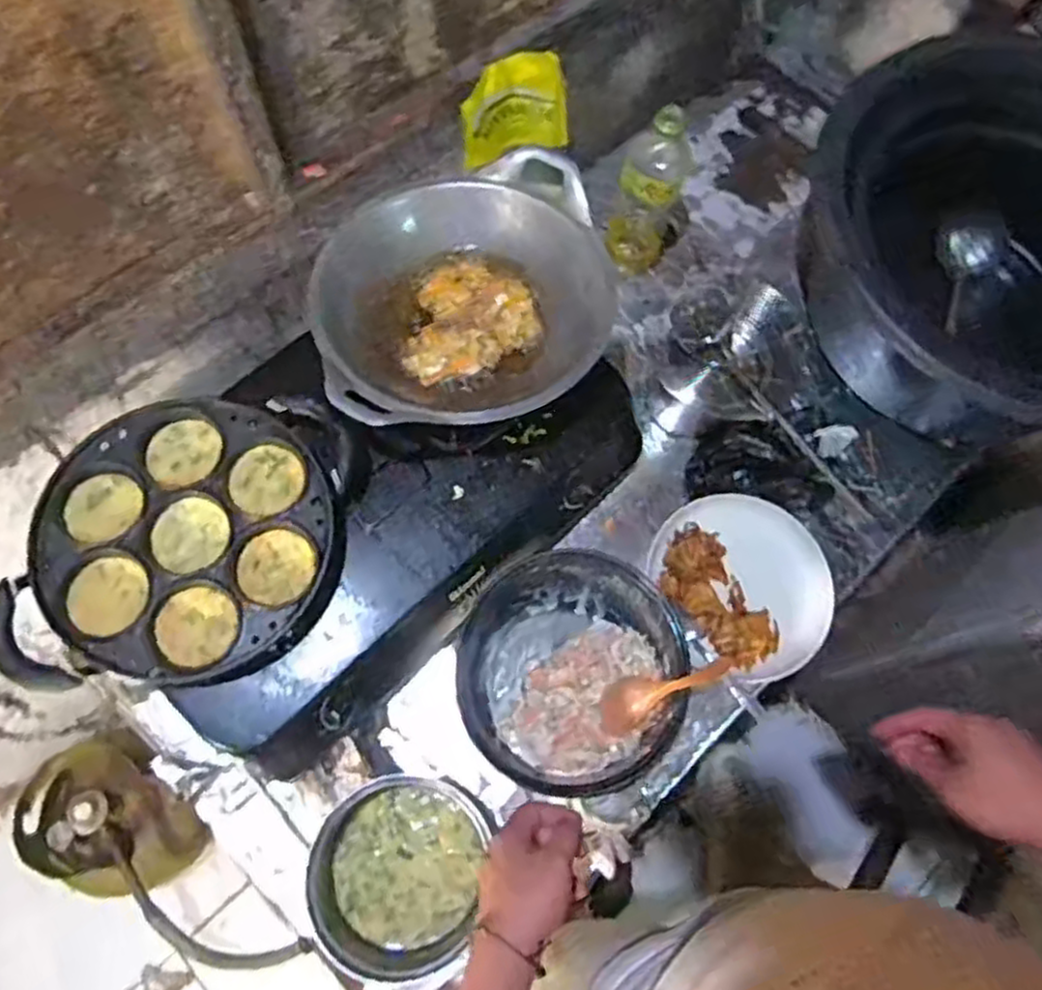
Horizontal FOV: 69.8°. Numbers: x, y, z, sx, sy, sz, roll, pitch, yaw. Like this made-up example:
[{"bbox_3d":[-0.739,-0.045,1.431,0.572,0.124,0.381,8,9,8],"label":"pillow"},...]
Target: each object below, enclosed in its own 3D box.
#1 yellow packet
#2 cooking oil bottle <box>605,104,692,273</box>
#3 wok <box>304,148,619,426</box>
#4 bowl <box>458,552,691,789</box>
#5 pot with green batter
[{"bbox_3d":[-0.006,-0.486,0.944,0.139,0.117,0.032,-15,47,-6],"label":"yellow packet"},{"bbox_3d":[0.162,-0.385,0.953,0.076,0.236,0.092,12,71,2],"label":"cooking oil bottle"},{"bbox_3d":[-0.062,-0.210,0.795,0.310,0.107,0.273,-19,72,-8],"label":"wok"},{"bbox_3d":[0.054,0.188,0.813,0.219,0.129,0.233,1,71,-2],"label":"bowl"},{"bbox_3d":[-0.114,0.378,0.750,0.175,0.091,0.173,1,71,-2],"label":"pot with green batter"}]

